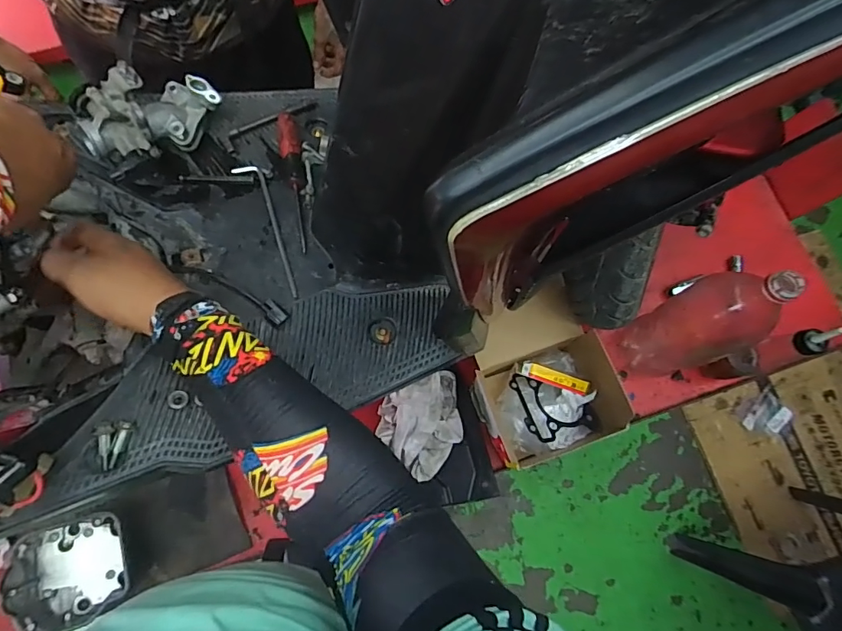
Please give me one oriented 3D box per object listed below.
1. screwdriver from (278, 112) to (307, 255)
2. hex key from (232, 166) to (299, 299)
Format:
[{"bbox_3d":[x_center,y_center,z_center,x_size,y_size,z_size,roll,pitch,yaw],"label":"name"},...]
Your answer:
[{"bbox_3d":[-0.135,-0.145,0.514,0.022,0.024,0.153,-10,76,-5],"label":"screwdriver"},{"bbox_3d":[-0.156,-0.094,0.508,0.027,0.005,0.162,-27,78,-8],"label":"hex key"}]

